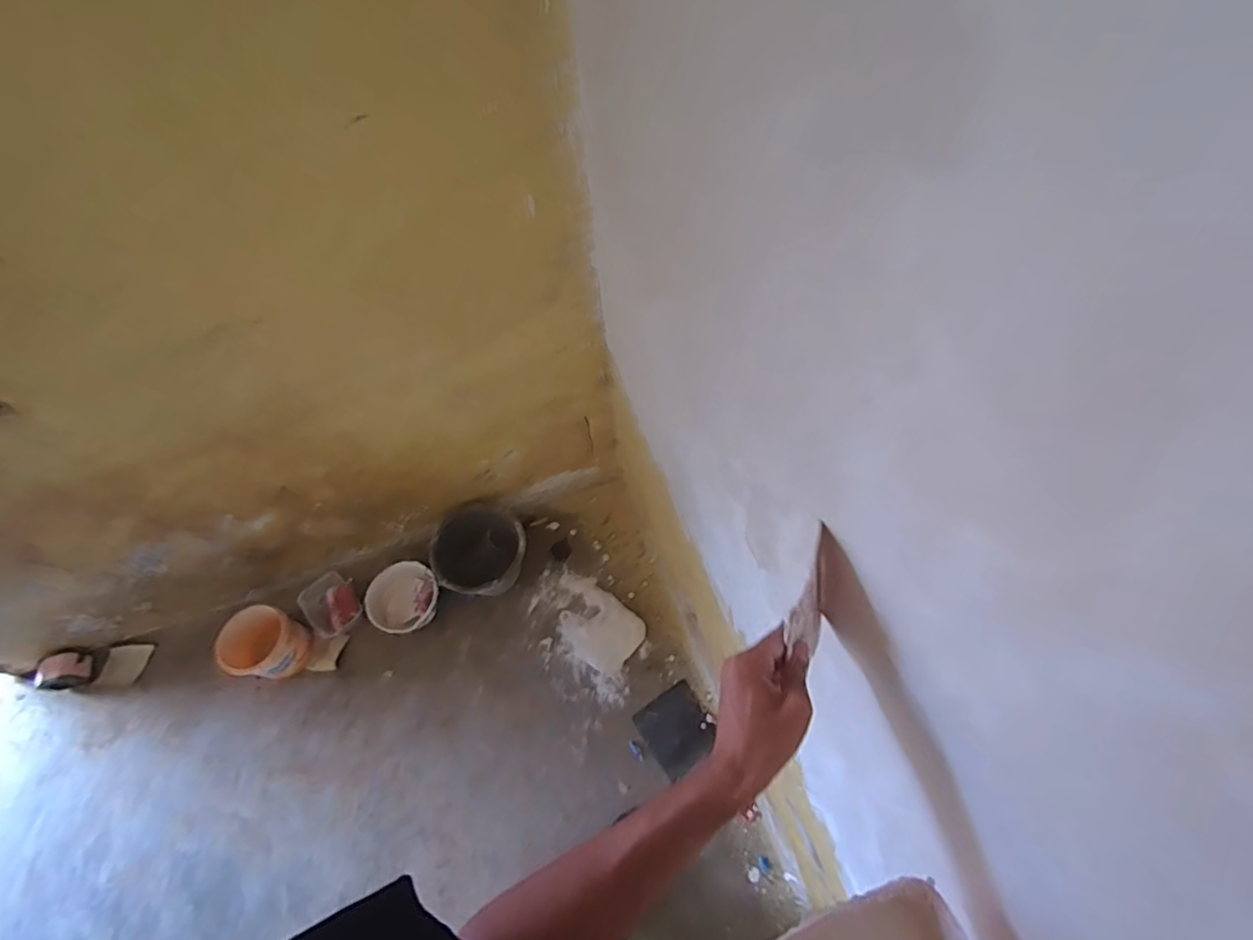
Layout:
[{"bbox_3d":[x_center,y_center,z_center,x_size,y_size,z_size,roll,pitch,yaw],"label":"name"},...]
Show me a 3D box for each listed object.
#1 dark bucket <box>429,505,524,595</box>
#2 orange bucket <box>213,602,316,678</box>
[{"bbox_3d":[-0.386,0.237,1.548,0.219,0.178,0.232,-1,59,2],"label":"dark bucket"},{"bbox_3d":[-0.922,0.452,1.452,0.147,0.179,0.160,-1,59,2],"label":"orange bucket"}]

